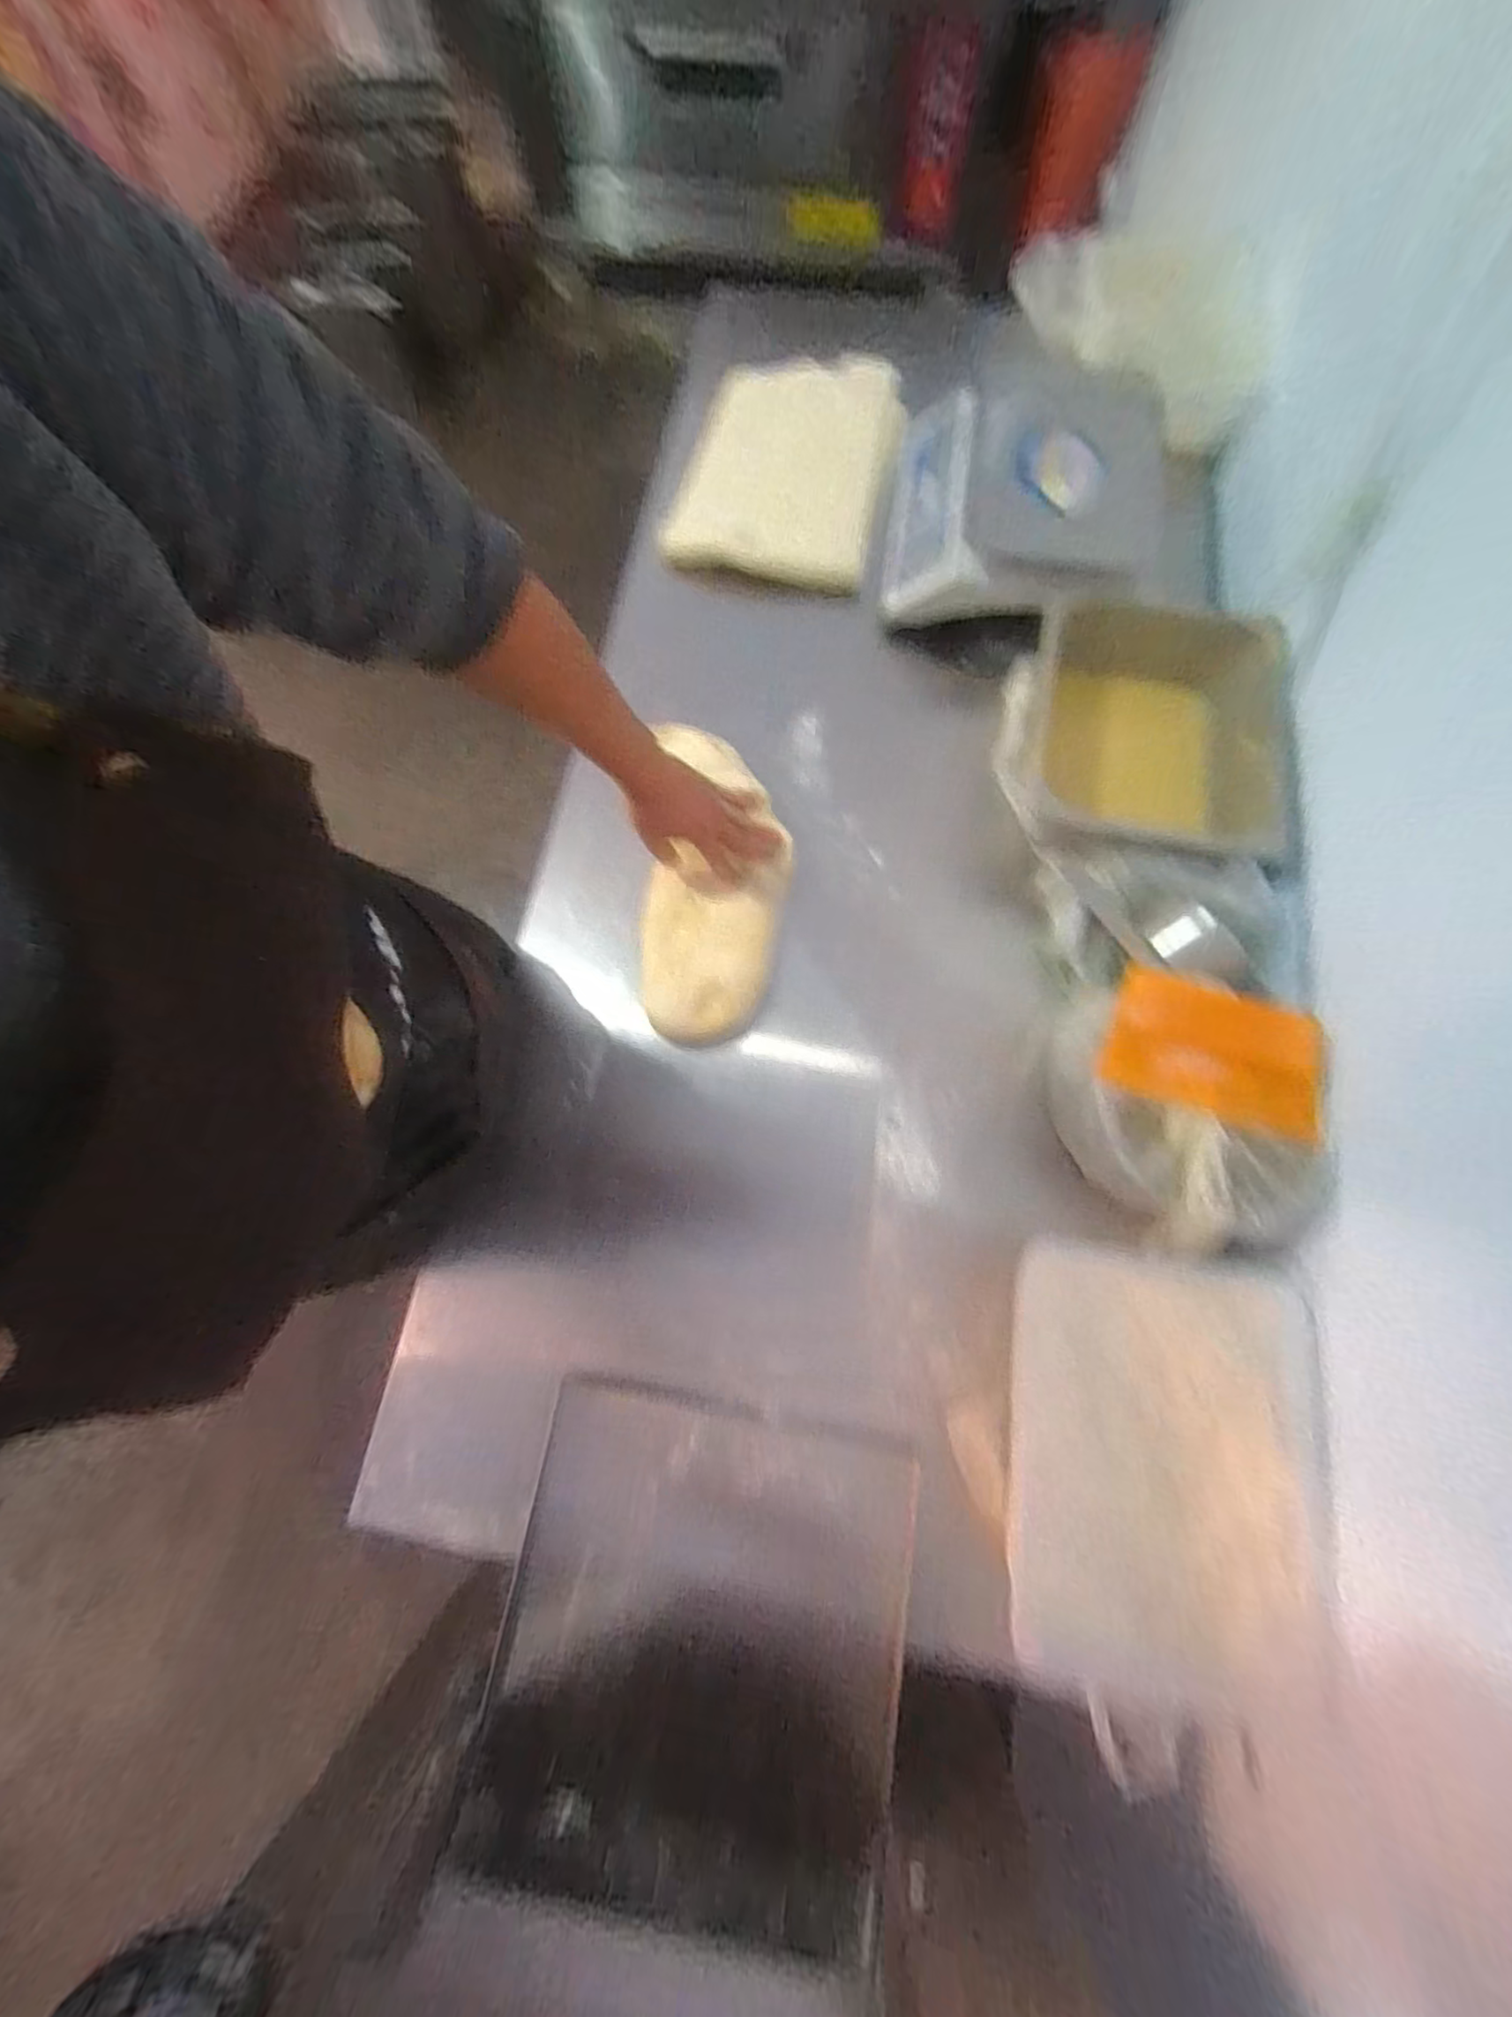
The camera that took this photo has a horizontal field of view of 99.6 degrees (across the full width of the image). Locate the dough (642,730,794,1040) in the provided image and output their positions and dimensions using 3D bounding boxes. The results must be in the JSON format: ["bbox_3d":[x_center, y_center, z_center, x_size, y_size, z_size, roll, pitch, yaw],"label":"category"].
[{"bbox_3d":[-0.045,-0.148,0.742,0.161,0.042,0.378,3,80,2],"label":"dough"}]

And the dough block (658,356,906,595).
[{"bbox_3d":[0.055,-0.812,0.947,0.282,0.046,0.447,14,75,5],"label":"dough block"}]

